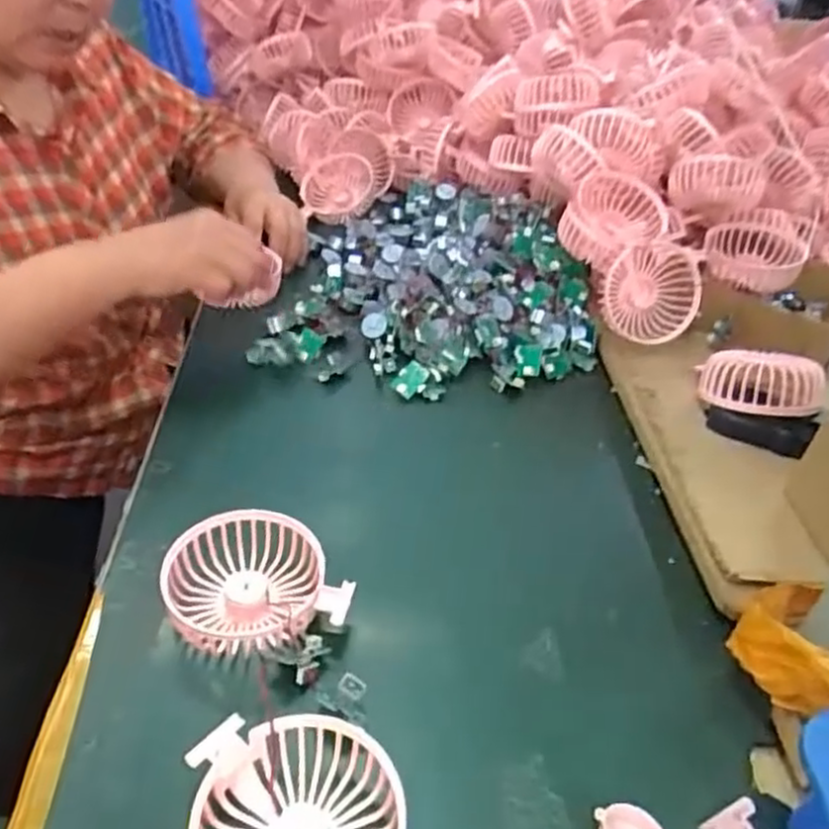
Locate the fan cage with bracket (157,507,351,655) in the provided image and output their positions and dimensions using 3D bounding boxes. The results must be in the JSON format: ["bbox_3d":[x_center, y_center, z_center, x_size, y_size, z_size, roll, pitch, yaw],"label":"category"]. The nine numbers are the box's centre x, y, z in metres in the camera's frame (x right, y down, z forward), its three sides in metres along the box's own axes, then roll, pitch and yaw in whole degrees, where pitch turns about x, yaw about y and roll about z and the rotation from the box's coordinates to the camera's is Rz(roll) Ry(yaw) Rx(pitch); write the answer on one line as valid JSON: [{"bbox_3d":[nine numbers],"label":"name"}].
[{"bbox_3d":[-0.094,0.096,0.422,0.100,0.031,0.076,-4,39,-14],"label":"fan cage with bracket"}]

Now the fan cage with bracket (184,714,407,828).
[{"bbox_3d":[-0.052,0.184,0.323,0.093,0.029,0.086,6,59,-9],"label":"fan cage with bracket"}]

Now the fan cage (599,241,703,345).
[{"bbox_3d":[0.212,-0.108,0.644,0.085,0.086,0.022,-11,3,10],"label":"fan cage"}]

